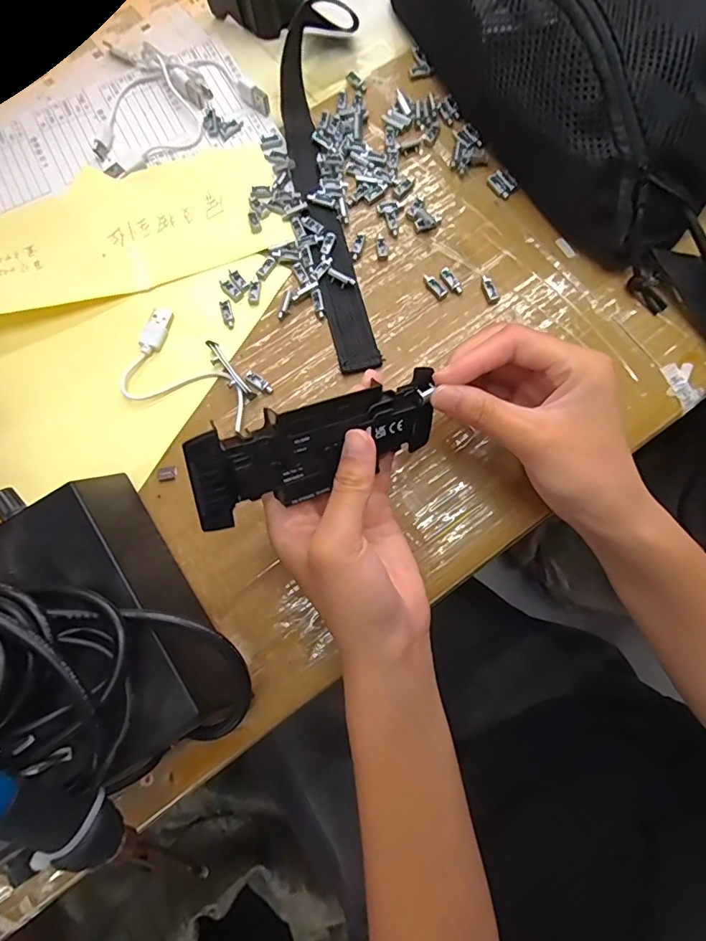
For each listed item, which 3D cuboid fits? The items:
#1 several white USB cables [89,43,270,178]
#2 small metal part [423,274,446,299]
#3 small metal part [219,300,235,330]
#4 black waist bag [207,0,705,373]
[{"bbox_3d":[-0.139,-0.275,0.347,0.119,0.014,0.111,-28,76,-6],"label":"several white USB cables"},{"bbox_3d":[0.051,-0.117,0.306,0.006,0.005,0.018,-34,77,-7],"label":"small metal part"},{"bbox_3d":[-0.078,-0.098,0.305,0.007,0.004,0.020,-17,75,-3],"label":"small metal part"},{"bbox_3d":[0.091,-0.223,0.290,0.270,0.089,0.414,-15,75,-2],"label":"black waist bag"}]

